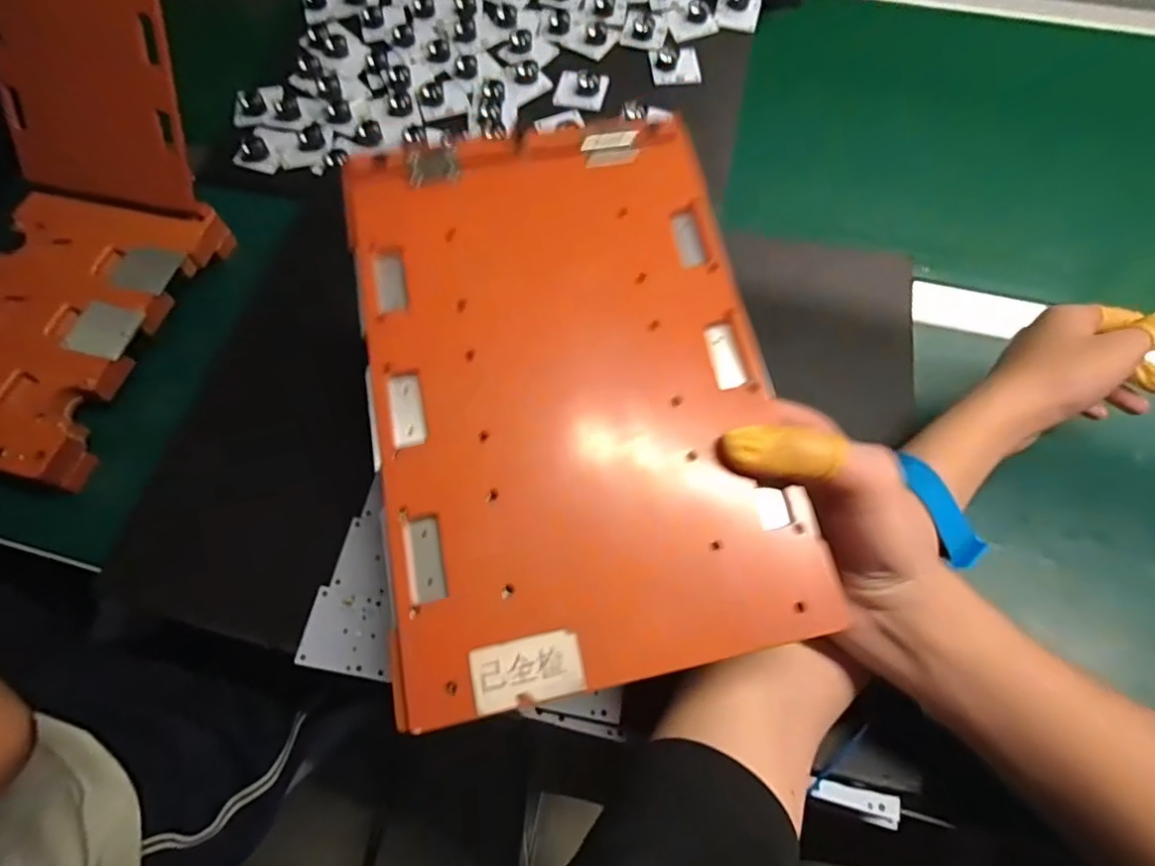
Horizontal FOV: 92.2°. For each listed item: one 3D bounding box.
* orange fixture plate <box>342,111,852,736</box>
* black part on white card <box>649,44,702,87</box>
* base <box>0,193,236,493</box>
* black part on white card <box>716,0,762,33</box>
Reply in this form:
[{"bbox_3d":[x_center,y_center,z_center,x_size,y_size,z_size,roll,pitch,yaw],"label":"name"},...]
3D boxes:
[{"bbox_3d":[-0.003,-0.026,0.234,0.161,0.008,0.240,-10,73,-7],"label":"orange fixture plate"},{"bbox_3d":[0.099,-0.375,0.561,0.048,0.019,0.047,-3,66,0],"label":"black part on white card"},{"bbox_3d":[-0.412,-0.088,0.437,0.160,0.031,0.238,11,66,6],"label":"base"},{"bbox_3d":[0.171,-0.449,0.586,0.045,0.013,0.054,12,66,6],"label":"black part on white card"}]

